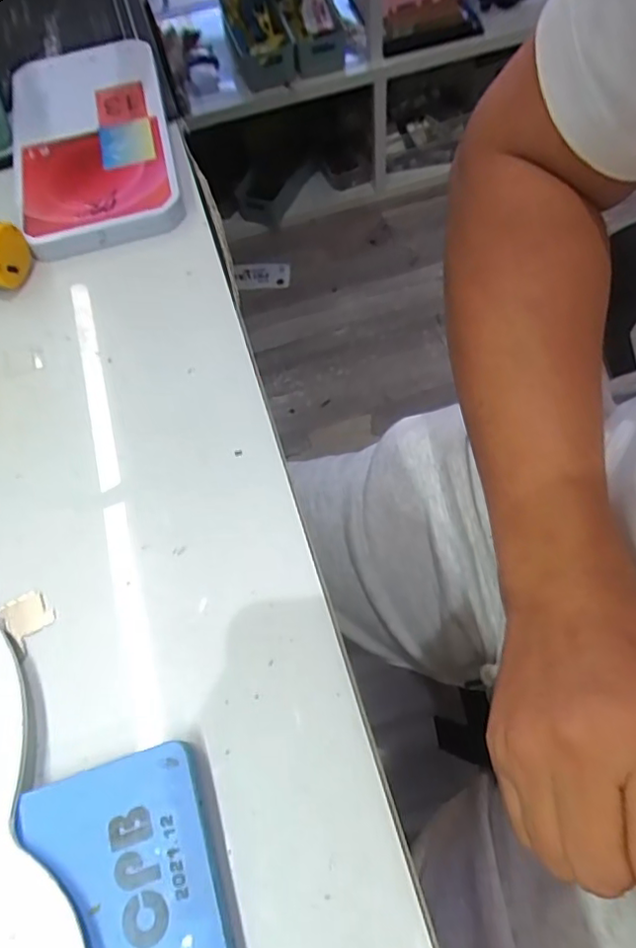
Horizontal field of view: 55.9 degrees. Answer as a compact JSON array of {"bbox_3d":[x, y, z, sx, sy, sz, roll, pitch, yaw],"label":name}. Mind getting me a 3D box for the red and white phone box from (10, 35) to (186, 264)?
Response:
[{"bbox_3d":[-0.133,-0.198,0.357,0.088,0.025,0.161,-13,62,-5],"label":"red and white phone box"}]

